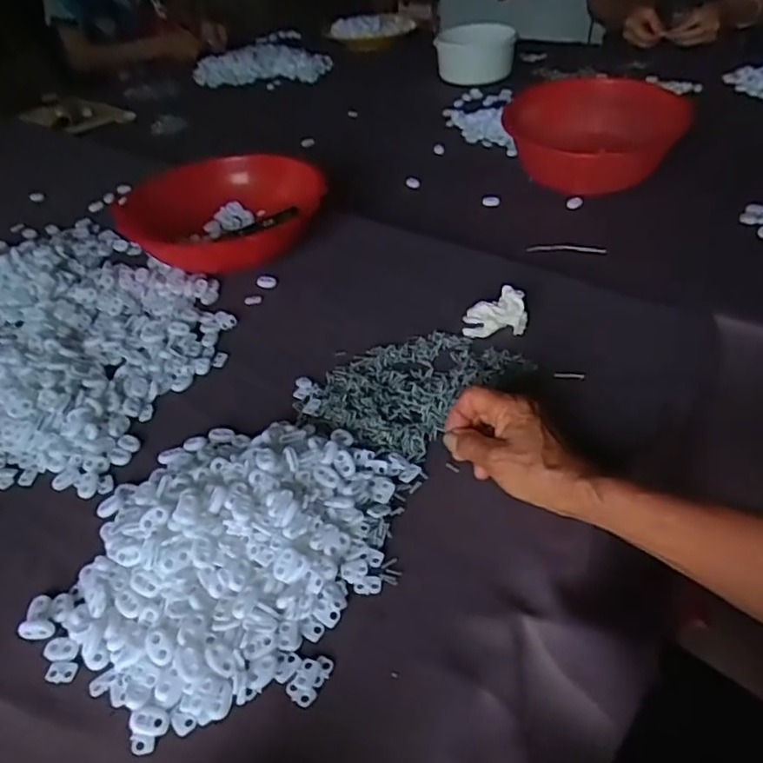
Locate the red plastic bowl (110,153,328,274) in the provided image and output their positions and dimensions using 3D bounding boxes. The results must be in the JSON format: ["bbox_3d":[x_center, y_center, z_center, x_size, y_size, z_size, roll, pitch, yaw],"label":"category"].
[{"bbox_3d":[-0.185,-0.192,0.786,0.232,0.084,0.229,-3,41,3],"label":"red plastic bowl"}]

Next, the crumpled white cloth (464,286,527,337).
[{"bbox_3d":[0.114,-0.071,0.646,0.060,0.036,0.038,5,42,12],"label":"crumpled white cloth"}]

